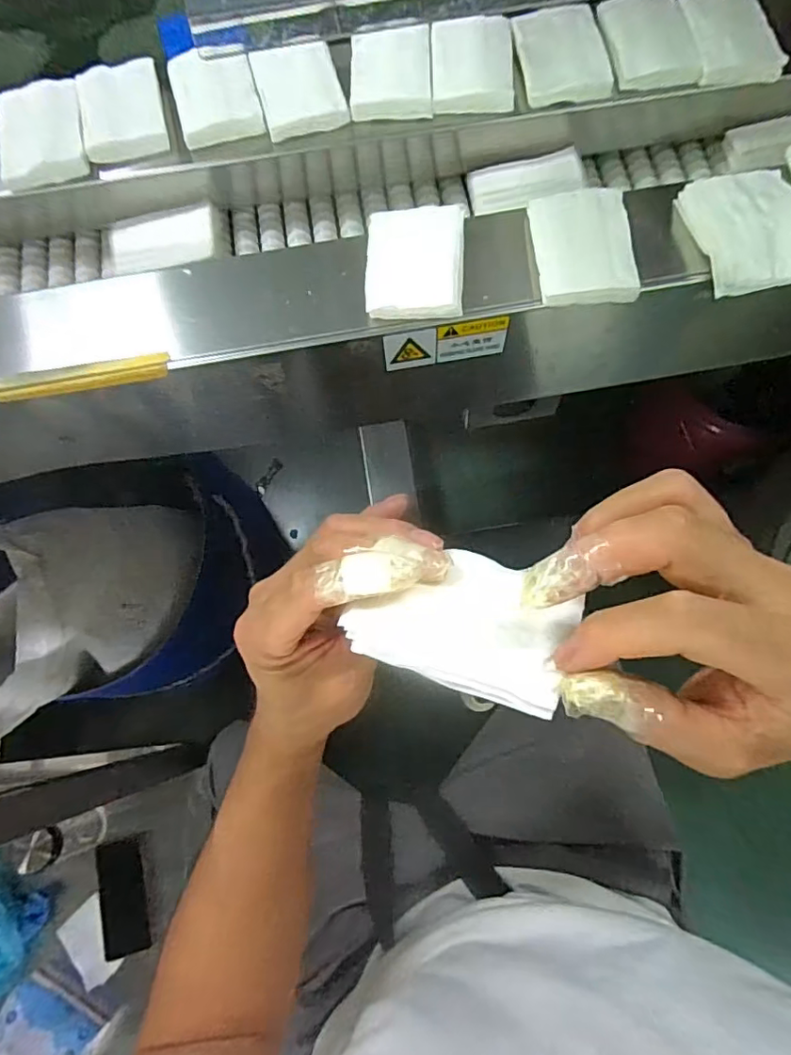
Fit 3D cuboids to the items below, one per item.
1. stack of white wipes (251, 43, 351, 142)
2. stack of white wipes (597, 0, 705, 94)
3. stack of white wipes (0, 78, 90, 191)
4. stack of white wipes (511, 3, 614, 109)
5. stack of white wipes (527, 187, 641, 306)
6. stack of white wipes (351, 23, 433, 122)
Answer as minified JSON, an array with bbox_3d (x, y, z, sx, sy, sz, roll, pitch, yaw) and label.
[{"bbox_3d":[-0.088,-0.399,0.498,0.071,0.014,0.095,-15,74,-2],"label":"stack of white wipes"},{"bbox_3d":[0.225,-0.439,0.493,0.074,0.015,0.105,-7,74,0],"label":"stack of white wipes"},{"bbox_3d":[-0.319,-0.357,0.493,0.079,0.017,0.106,-14,74,-2],"label":"stack of white wipes"},{"bbox_3d":[0.149,-0.427,0.497,0.075,0.019,0.094,-9,74,0],"label":"stack of white wipes"},{"bbox_3d":[0.148,-0.223,0.433,0.071,0.017,0.098,-3,74,1],"label":"stack of white wipes"},{"bbox_3d":[-0.004,-0.413,0.497,0.071,0.020,0.089,-2,74,2],"label":"stack of white wipes"}]

